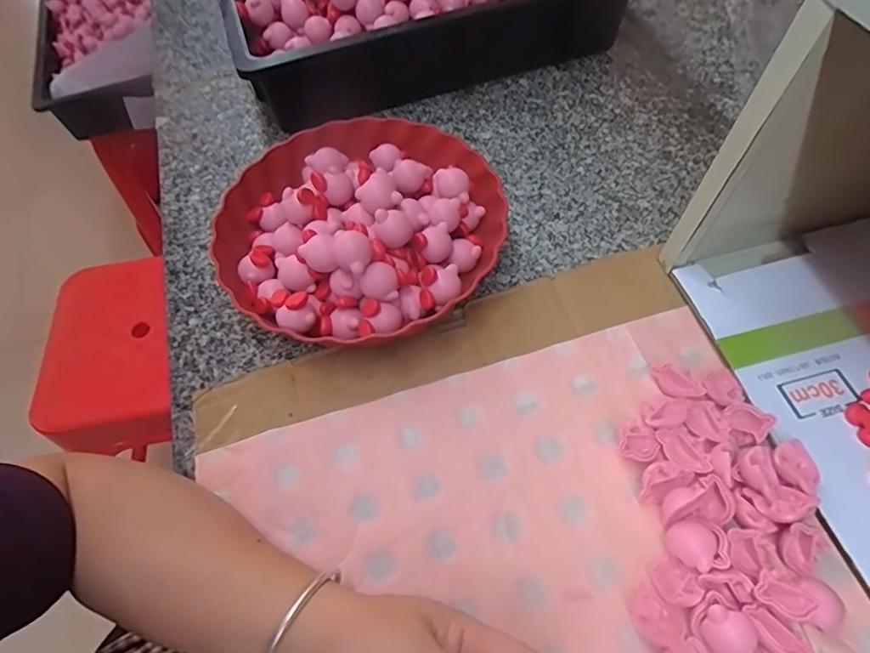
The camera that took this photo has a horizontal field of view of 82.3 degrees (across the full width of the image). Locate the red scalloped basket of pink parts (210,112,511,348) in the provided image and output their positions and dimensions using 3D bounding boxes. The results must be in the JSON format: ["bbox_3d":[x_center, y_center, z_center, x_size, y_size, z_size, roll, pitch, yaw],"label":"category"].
[{"bbox_3d":[-0.065,-0.094,0.429,0.238,0.076,0.220,-2,60,3],"label":"red scalloped basket of pink parts"}]

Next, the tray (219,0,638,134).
[{"bbox_3d":[-0.017,-0.397,0.577,0.429,0.126,0.263,-20,56,-8],"label":"tray"}]

